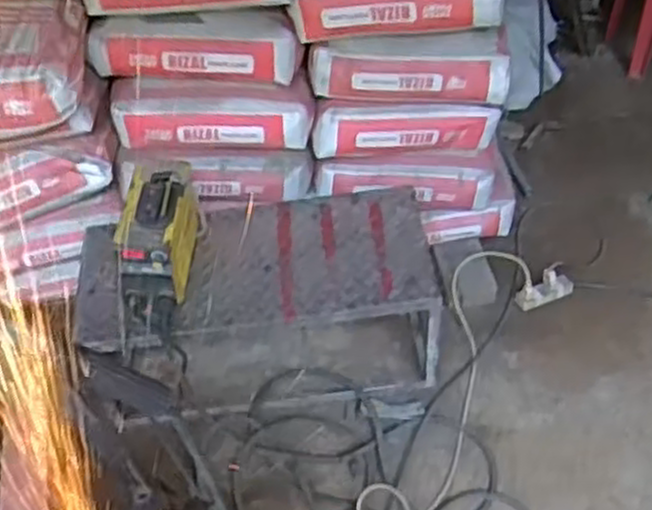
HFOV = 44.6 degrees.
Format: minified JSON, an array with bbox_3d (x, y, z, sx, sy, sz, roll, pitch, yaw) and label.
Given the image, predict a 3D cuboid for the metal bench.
[{"bbox_3d":[-0.127,0.113,1.643,0.682,0.316,0.337,-9,46,-4],"label":"metal bench"}]

